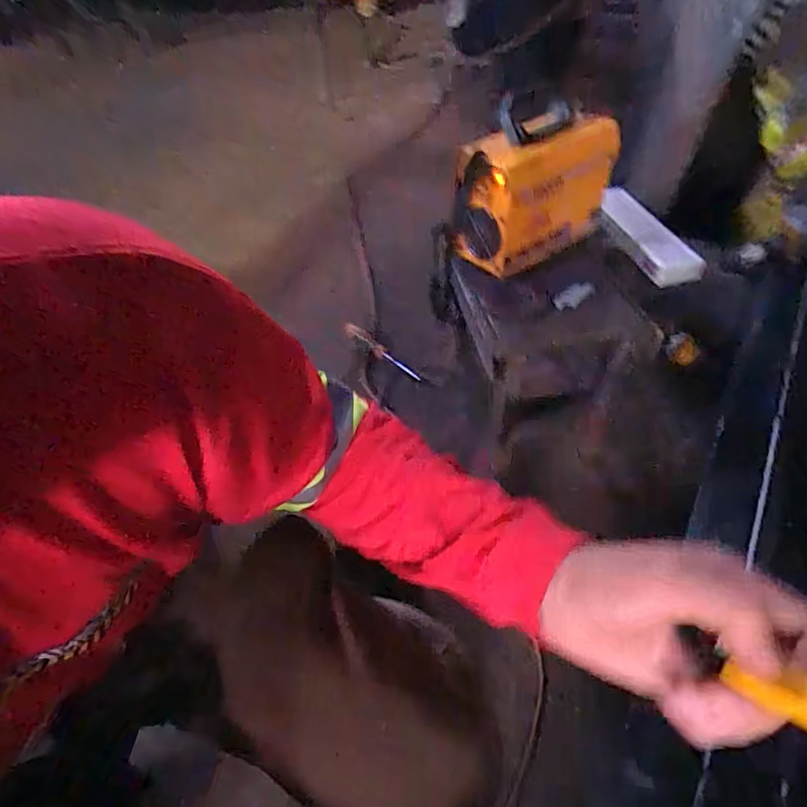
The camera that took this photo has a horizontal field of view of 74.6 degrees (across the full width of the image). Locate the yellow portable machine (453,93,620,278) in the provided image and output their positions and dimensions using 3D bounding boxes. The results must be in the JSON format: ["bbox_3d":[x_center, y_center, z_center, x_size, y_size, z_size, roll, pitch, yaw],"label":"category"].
[{"bbox_3d":[0.214,-0.340,0.859,0.248,0.198,0.117,-31,51,-22],"label":"yellow portable machine"}]

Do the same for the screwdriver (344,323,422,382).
[{"bbox_3d":[-0.048,-0.115,1.200,0.207,0.035,0.019,37,54,0],"label":"screwdriver"}]

